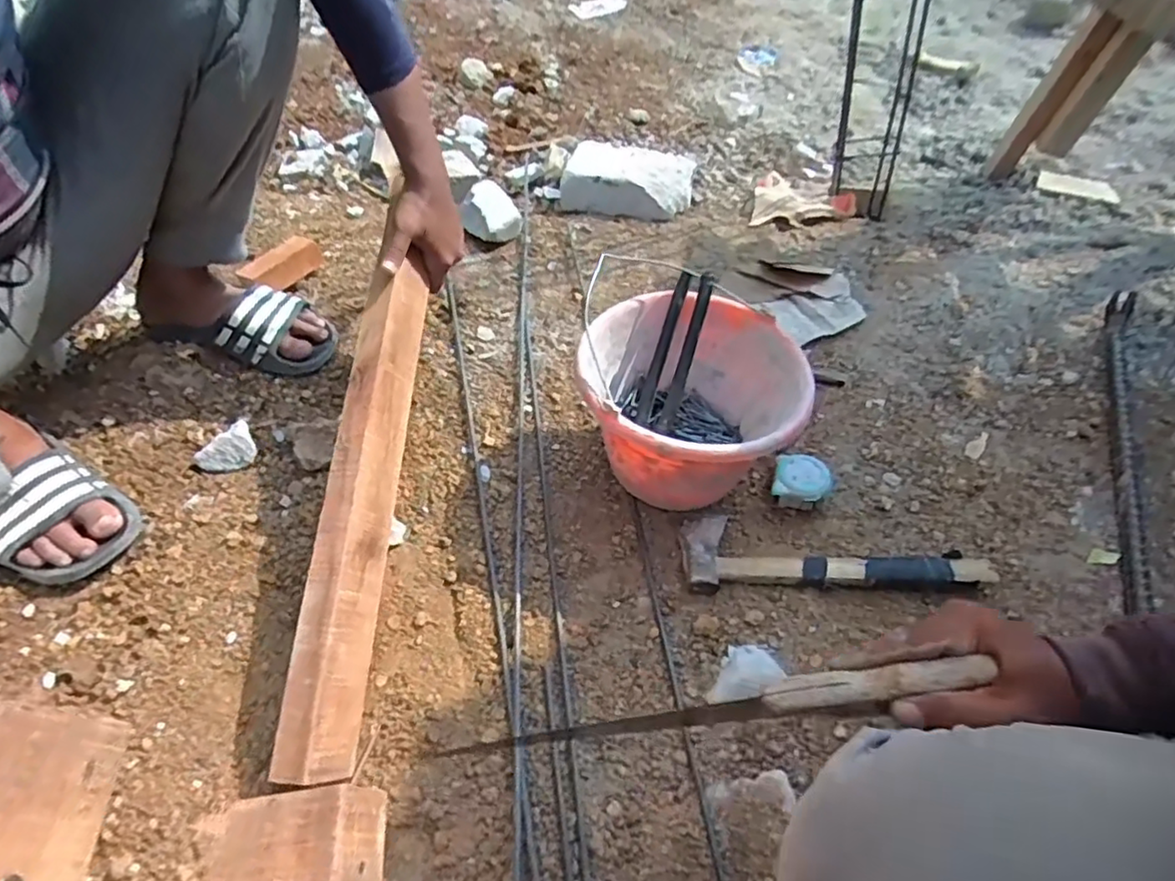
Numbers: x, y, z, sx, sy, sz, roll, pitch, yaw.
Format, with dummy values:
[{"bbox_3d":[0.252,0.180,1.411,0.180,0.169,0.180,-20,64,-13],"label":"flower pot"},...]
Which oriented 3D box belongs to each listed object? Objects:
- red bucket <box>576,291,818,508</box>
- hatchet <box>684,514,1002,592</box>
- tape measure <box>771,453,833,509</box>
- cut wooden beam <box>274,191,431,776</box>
[{"bbox_3d":[0.107,-0.023,0.735,0.230,0.189,0.226,2,51,-2],"label":"red bucket"},{"bbox_3d":[0.271,0.119,0.703,0.323,0.033,0.092,1,51,-3],"label":"hatchet"},{"bbox_3d":[0.249,0.048,0.756,0.066,0.043,0.068,12,52,6],"label":"tape measure"},{"bbox_3d":[-0.224,0.045,0.635,0.060,0.067,0.511,4,67,-3],"label":"cut wooden beam"}]

